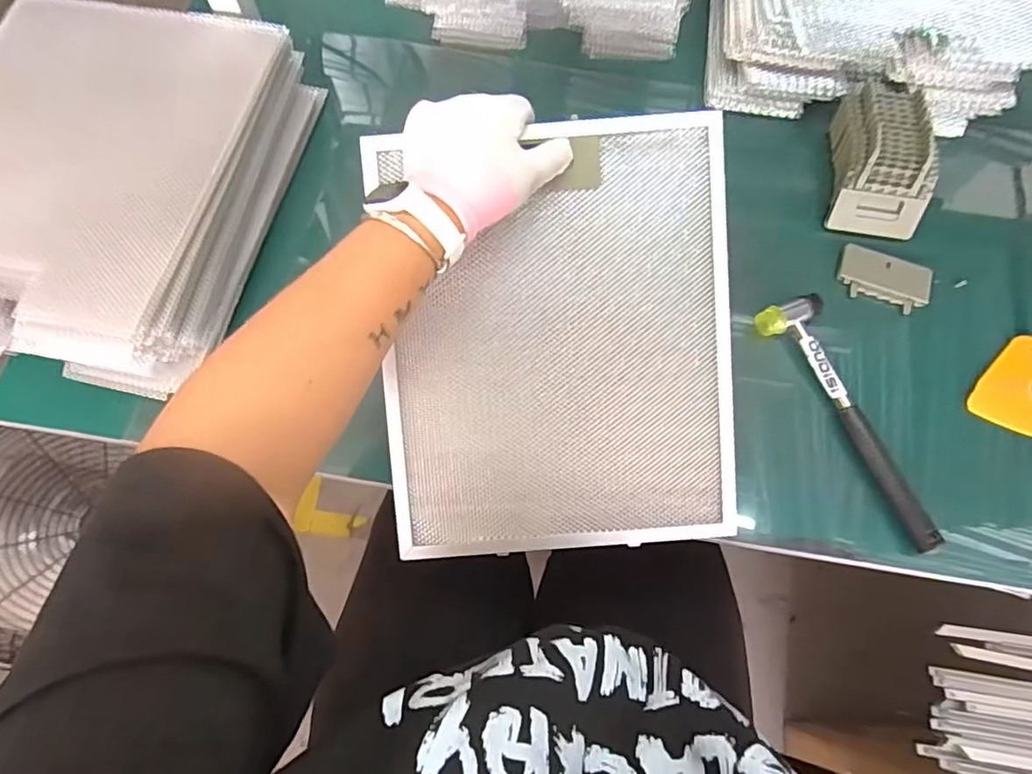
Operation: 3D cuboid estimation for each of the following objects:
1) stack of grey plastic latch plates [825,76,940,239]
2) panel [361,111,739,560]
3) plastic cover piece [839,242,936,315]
[{"bbox_3d":[0.378,-0.240,0.589,0.087,0.053,0.161,11,70,3],"label":"stack of grey plastic latch plates"},{"bbox_3d":[0.033,-0.033,0.460,0.272,0.016,0.332,-4,97,0],"label":"panel"},{"bbox_3d":[0.364,-0.106,0.565,0.083,0.019,0.050,22,71,7],"label":"plastic cover piece"}]

